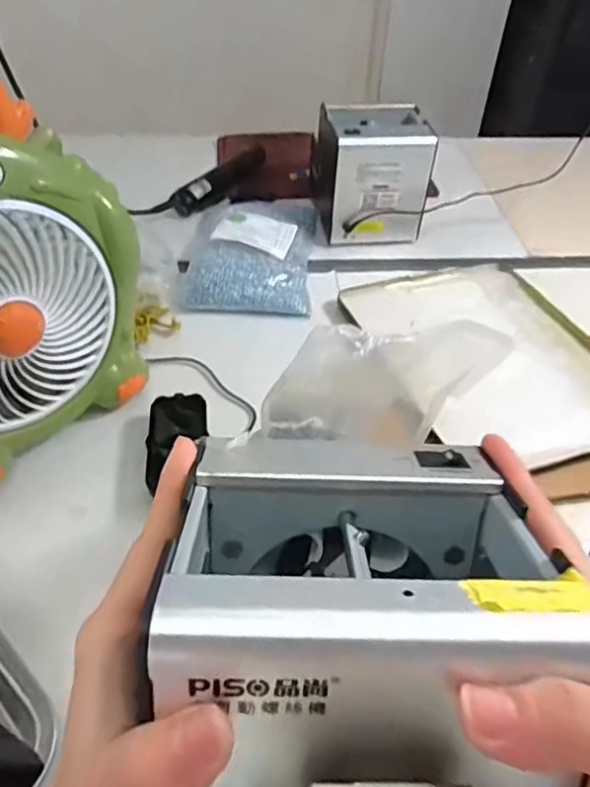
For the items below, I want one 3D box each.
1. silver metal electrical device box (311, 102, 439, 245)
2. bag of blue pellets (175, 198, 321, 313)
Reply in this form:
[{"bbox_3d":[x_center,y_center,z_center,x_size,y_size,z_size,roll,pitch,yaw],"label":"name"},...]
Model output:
[{"bbox_3d":[0.102,-0.297,0.779,0.134,0.143,0.129,-1,46,-4],"label":"silver metal electrical device box"},{"bbox_3d":[-0.053,-0.194,0.744,0.158,0.039,0.236,3,46,0],"label":"bag of blue pellets"}]

